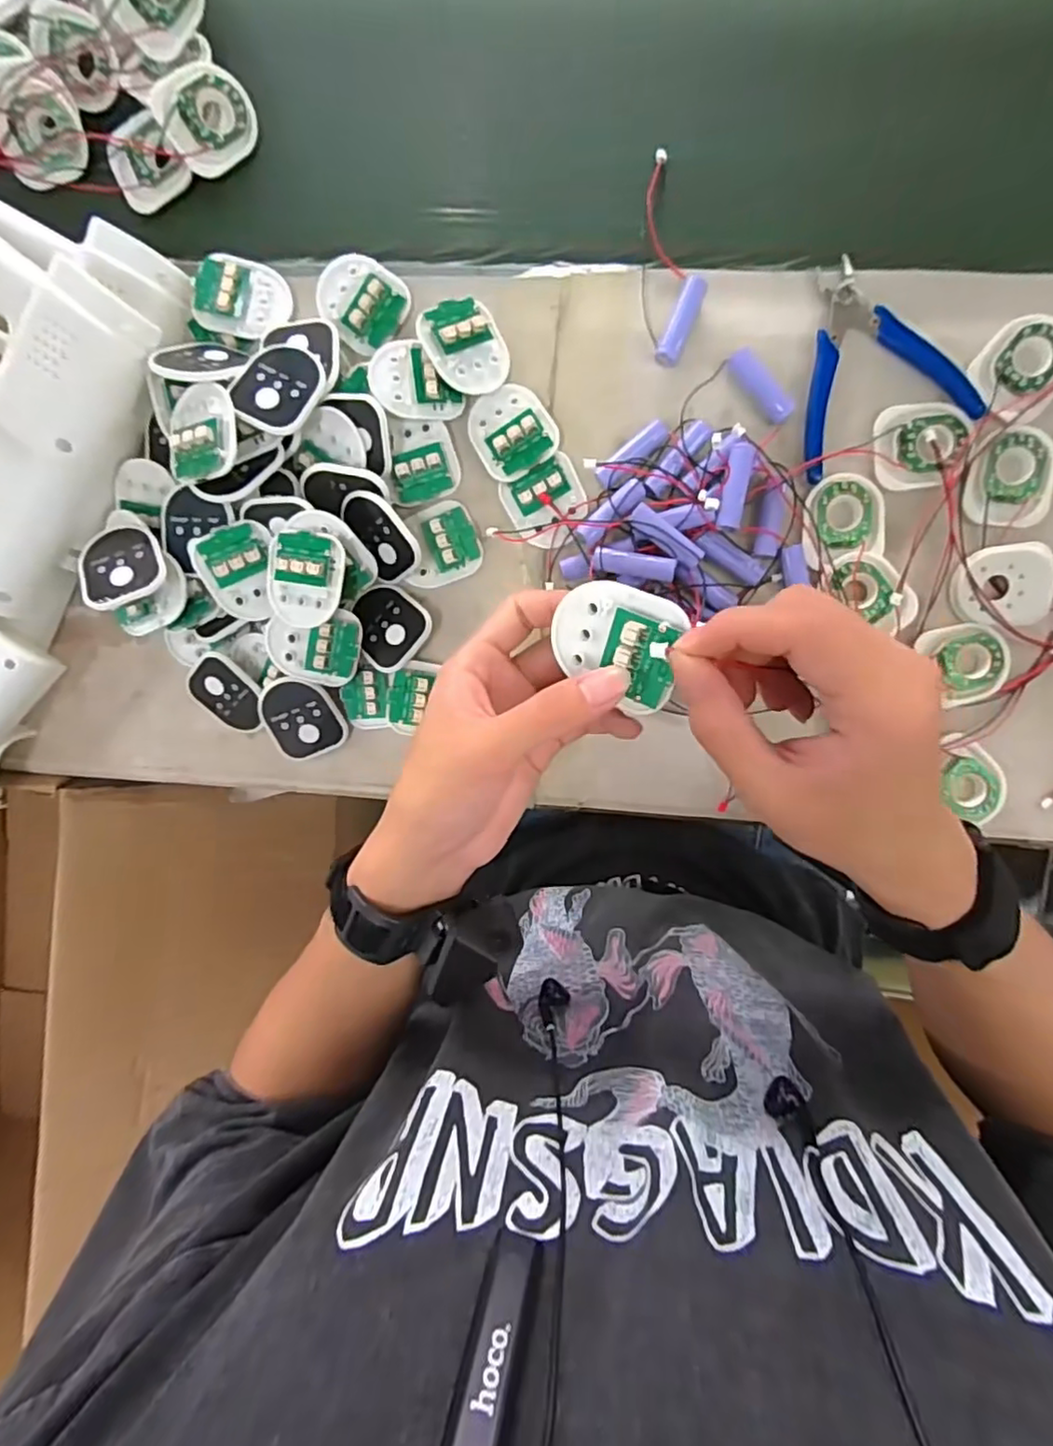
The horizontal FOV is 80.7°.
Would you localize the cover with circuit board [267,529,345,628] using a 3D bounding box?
[{"bbox_3d":[-0.136,-0.089,0.380,0.047,0.014,0.056,8,96,4],"label":"cover with circuit board"}]

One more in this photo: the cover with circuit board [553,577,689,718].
[{"bbox_3d":[0.036,-0.033,0.253,0.055,0.010,0.044,33,122,19],"label":"cover with circuit board"}]

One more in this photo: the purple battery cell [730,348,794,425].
[{"bbox_3d":[0.142,-0.204,0.374,0.015,0.013,0.048,-41,91,7],"label":"purple battery cell"}]

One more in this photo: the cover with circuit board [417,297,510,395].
[{"bbox_3d":[-0.036,-0.232,0.381,0.048,0.007,0.055,-28,99,-14],"label":"cover with circuit board"}]

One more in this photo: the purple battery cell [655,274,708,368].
[{"bbox_3d":[0.094,-0.244,0.376,0.015,0.013,0.054,23,97,3],"label":"purple battery cell"}]

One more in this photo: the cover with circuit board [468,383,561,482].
[{"bbox_3d":[-0.010,-0.184,0.391,0.049,0.014,0.056,-32,92,7],"label":"cover with circuit board"}]

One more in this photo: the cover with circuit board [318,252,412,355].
[{"bbox_3d":[-0.104,-0.267,0.390,0.047,0.013,0.058,-43,90,7],"label":"cover with circuit board"}]

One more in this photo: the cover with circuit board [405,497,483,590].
[{"bbox_3d":[-0.056,-0.118,0.403,0.050,0.009,0.051,-13,94,6],"label":"cover with circuit board"}]

